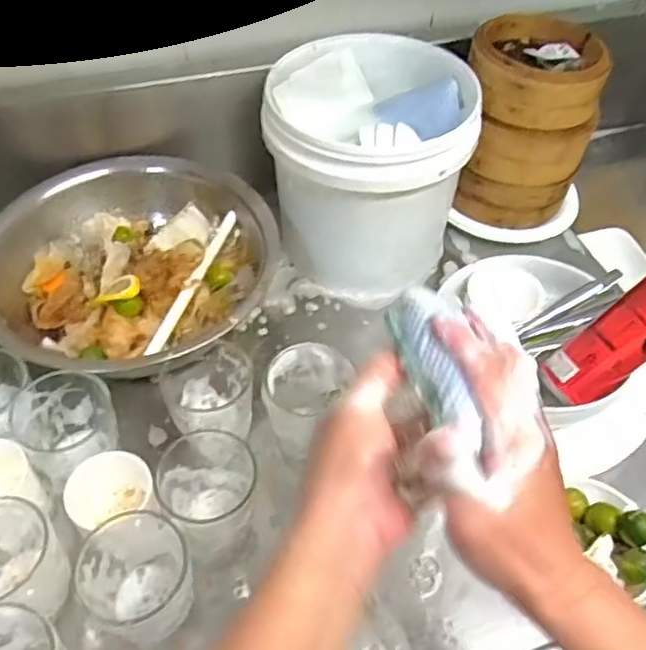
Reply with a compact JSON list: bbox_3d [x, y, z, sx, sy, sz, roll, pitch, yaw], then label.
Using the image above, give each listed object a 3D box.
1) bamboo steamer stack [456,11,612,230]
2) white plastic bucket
[{"bbox_3d":[0.236,-0.236,0.784,0.152,0.186,0.154,16,52,11],"label":"bamboo steamer stack"},{"bbox_3d":[0.048,-0.168,0.736,0.207,0.201,0.198,1,51,-1],"label":"white plastic bucket"}]

